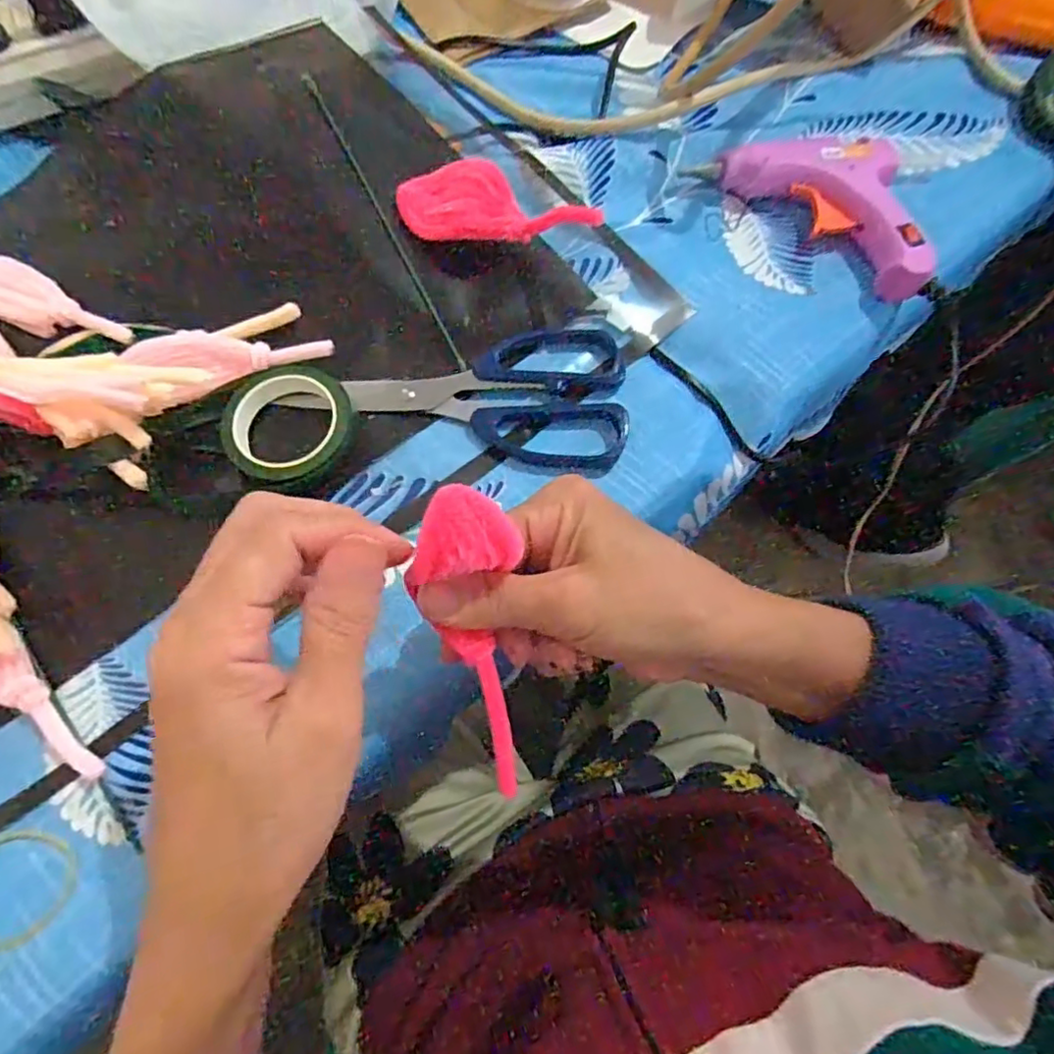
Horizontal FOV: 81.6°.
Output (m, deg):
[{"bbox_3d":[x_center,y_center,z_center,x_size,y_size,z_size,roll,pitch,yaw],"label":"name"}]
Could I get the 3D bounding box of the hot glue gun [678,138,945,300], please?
[{"bbox_3d":[0.178,-0.188,0.346,0.145,0.028,0.073,42,74,11],"label":"hot glue gun"}]

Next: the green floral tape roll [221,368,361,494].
[{"bbox_3d":[-0.110,-0.047,0.287,0.060,0.015,0.061,1,70,-2],"label":"green floral tape roll"}]

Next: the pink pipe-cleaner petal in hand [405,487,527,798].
[{"bbox_3d":[-0.016,0.039,0.199,0.033,0.109,0.027,-7,30,-5],"label":"pink pipe-cleaner petal in hand"}]

